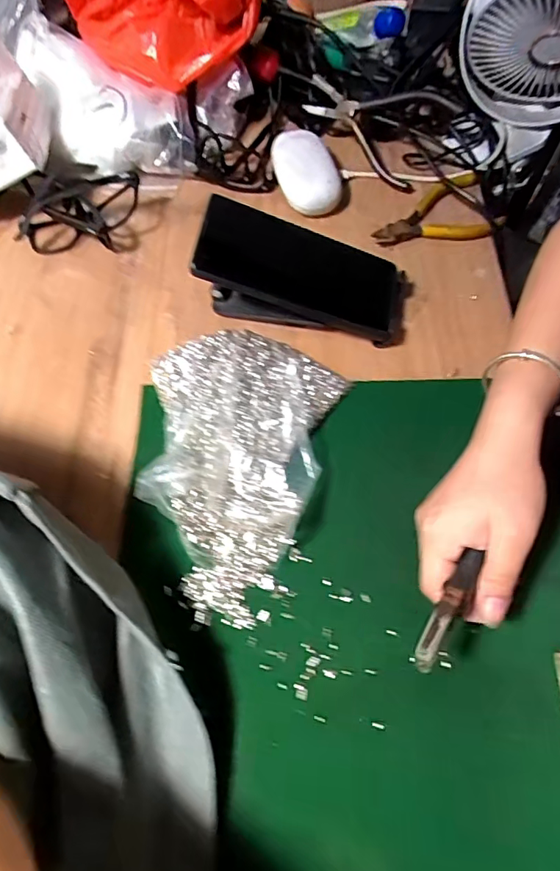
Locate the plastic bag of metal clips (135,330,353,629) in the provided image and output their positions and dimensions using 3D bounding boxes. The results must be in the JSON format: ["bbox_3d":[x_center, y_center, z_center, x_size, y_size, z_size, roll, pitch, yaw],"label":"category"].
[{"bbox_3d":[-0.040,0.014,0.359,0.129,0.040,0.195,16,65,9],"label":"plastic bag of metal clips"}]

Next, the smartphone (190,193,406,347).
[{"bbox_3d":[0.013,-0.120,0.416,0.167,0.071,0.080,13,63,-13],"label":"smartphone"}]

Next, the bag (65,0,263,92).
[{"bbox_3d":[-0.114,-0.392,0.452,0.176,0.105,0.059,17,67,8],"label":"bag"}]

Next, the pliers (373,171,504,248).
[{"bbox_3d":[0.140,-0.211,0.470,0.113,0.012,0.077,-10,64,-4],"label":"pliers"}]

